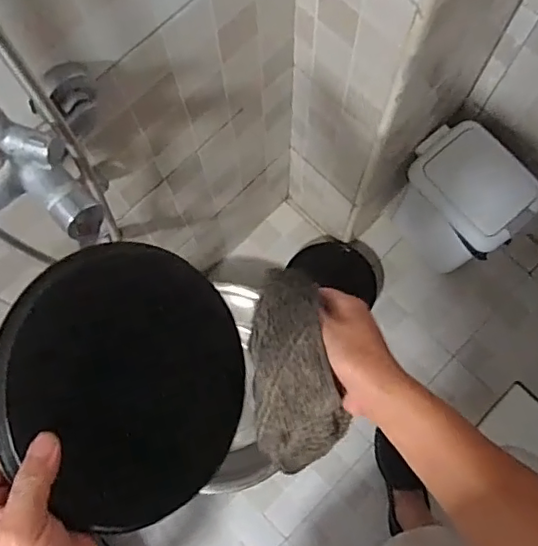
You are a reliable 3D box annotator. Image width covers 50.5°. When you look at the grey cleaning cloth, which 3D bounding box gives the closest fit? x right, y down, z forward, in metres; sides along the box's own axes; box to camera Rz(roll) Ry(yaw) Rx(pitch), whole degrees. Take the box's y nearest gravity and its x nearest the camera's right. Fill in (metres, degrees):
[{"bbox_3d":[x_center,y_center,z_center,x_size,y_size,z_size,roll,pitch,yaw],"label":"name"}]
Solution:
[{"bbox_3d":[0.025,0.092,0.518,0.079,0.056,0.185,-6,94,0],"label":"grey cleaning cloth"}]

